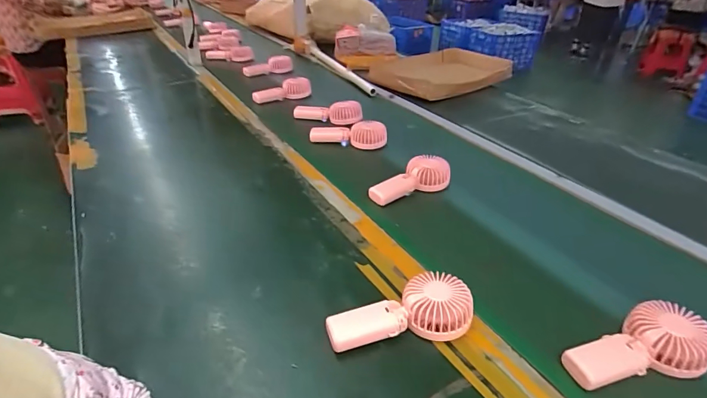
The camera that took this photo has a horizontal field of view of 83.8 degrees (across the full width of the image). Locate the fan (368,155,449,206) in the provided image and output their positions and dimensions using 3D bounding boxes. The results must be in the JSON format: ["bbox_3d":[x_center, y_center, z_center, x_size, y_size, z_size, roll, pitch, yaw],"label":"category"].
[{"bbox_3d":[0.108,-0.037,0.791,0.165,0.060,0.069,-13,36,-20],"label":"fan"}]

